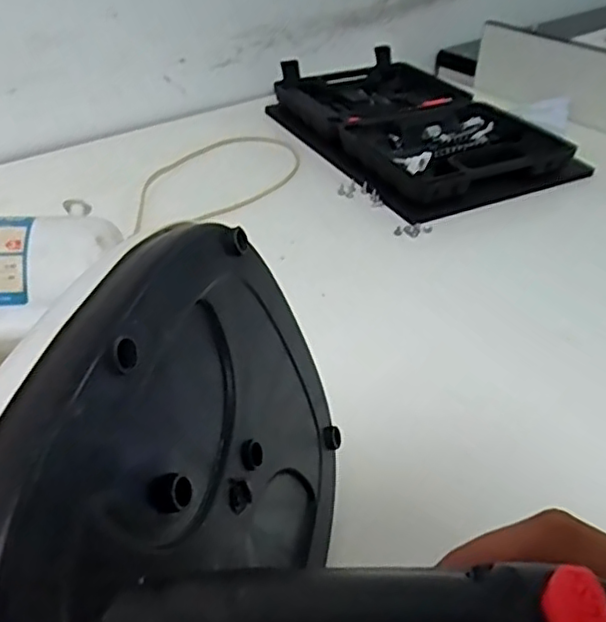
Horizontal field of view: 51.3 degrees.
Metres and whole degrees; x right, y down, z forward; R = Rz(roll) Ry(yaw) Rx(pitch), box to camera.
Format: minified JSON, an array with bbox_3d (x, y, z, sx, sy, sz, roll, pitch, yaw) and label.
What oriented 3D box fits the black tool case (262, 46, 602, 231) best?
[{"bbox_3d":[0.128,-0.226,0.760,0.238,0.044,0.351,-17,42,-21],"label":"black tool case"}]

